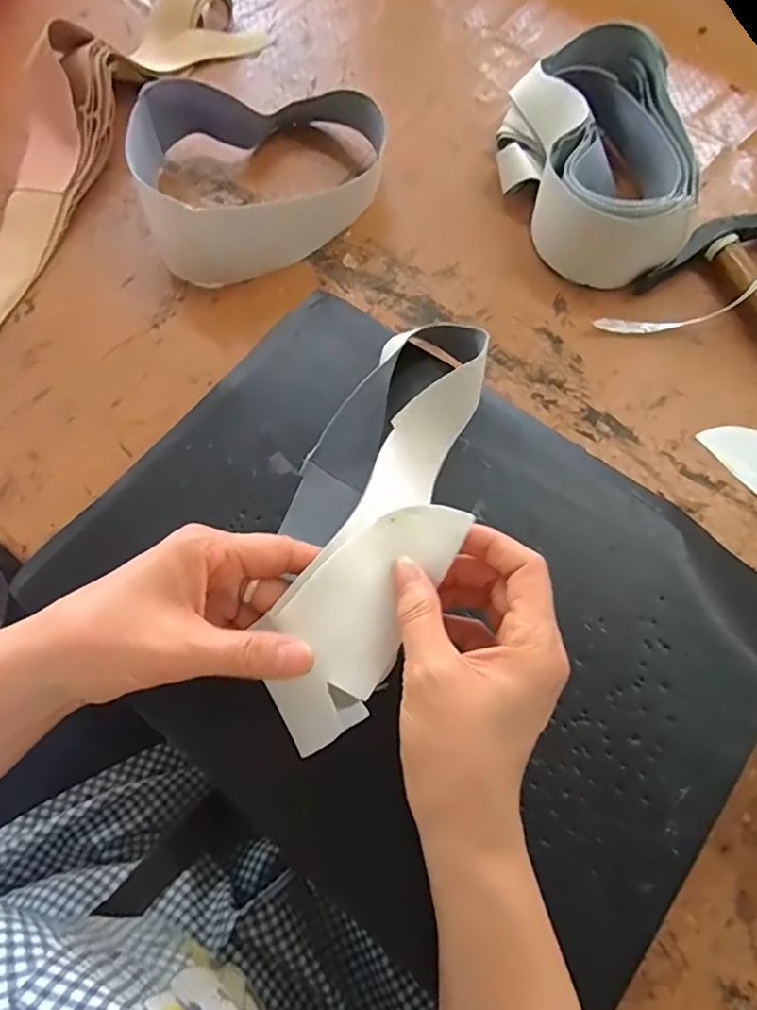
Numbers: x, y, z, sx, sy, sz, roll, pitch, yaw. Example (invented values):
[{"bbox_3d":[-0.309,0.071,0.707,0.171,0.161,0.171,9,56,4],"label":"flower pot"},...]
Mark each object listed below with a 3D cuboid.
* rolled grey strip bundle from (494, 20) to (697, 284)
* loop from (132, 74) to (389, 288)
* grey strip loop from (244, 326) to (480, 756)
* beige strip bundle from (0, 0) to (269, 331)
[{"bbox_3d":[0.177,-0.304,0.484,0.137,0.069,0.237,2,69,0],"label":"rolled grey strip bundle"},{"bbox_3d":[-0.112,-0.299,0.482,0.204,0.057,0.193,-31,72,-12],"label":"loop"},{"bbox_3d":[-0.004,-0.004,0.330,0.099,0.081,0.263,12,46,4],"label":"grey strip loop"},{"bbox_3d":[-0.259,-0.290,0.478,0.147,0.057,0.543,14,69,5],"label":"beige strip bundle"}]

